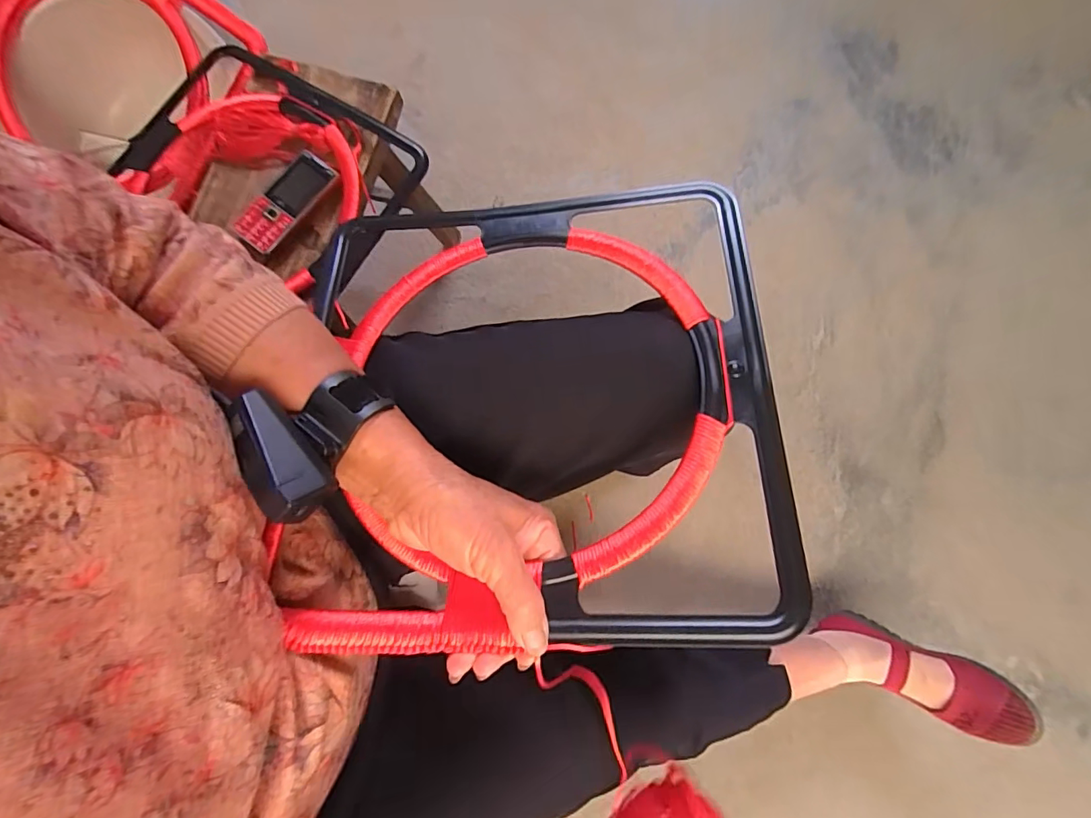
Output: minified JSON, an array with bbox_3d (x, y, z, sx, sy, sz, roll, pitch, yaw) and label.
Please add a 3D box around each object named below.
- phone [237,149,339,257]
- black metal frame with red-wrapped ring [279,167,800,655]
[{"bbox_3d":[-0.308,-0.246,0.578,0.057,0.010,0.130,34,81,4],"label":"phone"},{"bbox_3d":[-0.004,-0.012,0.331,0.303,0.020,0.321,-6,67,5],"label":"black metal frame with red-wrapped ring"}]

